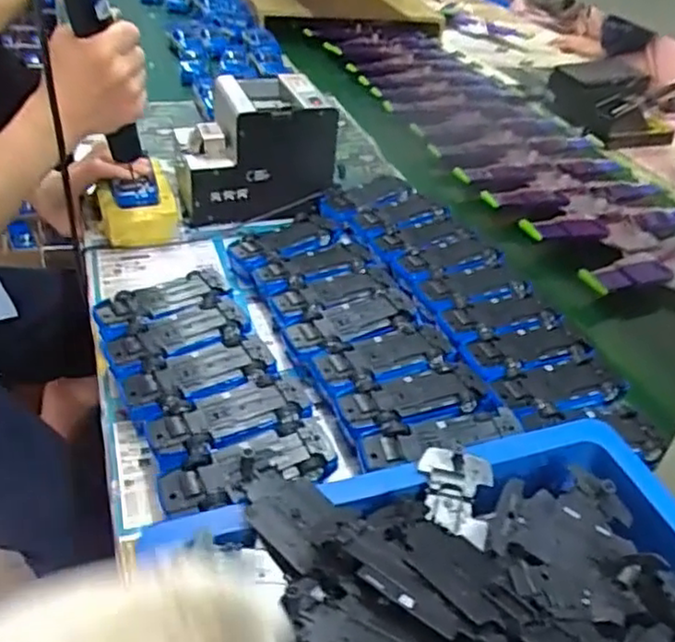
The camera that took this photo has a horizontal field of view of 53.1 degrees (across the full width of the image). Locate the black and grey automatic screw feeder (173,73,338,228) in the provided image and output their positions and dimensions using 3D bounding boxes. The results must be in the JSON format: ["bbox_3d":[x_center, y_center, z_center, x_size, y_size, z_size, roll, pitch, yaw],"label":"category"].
[{"bbox_3d":[-0.109,-0.218,0.854,0.182,0.135,0.151,-7,39,-19],"label":"black and grey automatic screw feeder"}]

